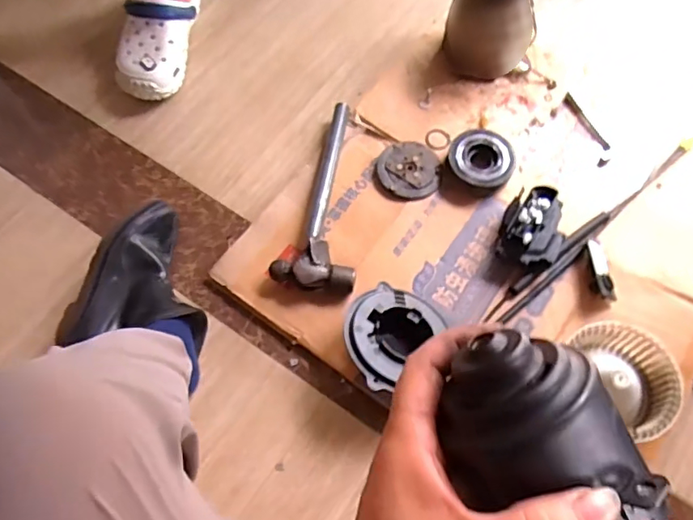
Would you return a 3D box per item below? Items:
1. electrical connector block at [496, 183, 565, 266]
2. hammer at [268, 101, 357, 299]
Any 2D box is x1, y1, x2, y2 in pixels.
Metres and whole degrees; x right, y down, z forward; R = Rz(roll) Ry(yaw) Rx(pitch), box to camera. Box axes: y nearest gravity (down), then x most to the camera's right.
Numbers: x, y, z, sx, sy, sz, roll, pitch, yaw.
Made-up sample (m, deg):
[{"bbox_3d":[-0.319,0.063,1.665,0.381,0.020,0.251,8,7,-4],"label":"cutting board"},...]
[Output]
[{"bbox_3d":[0.274,-0.042,0.804,0.089,0.068,0.119,26,67,11],"label":"electrical connector block"},{"bbox_3d":[-0.041,-0.107,0.848,0.120,0.042,0.338,3,65,1],"label":"hammer"}]

